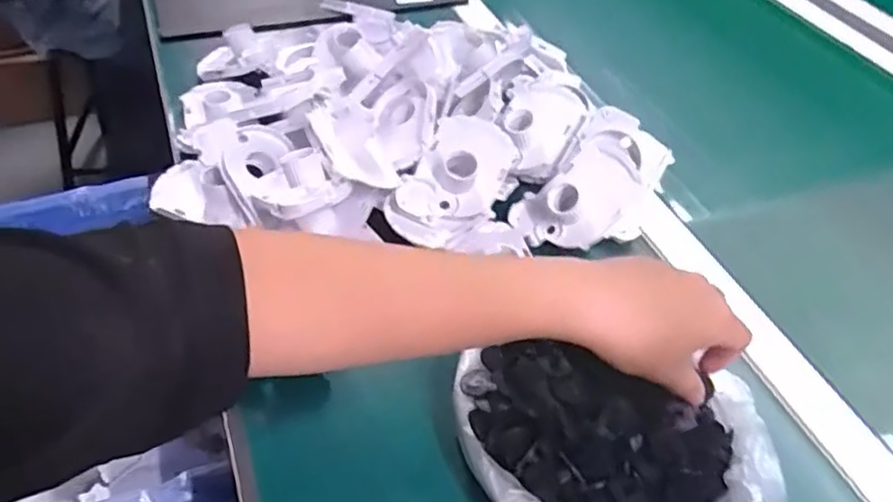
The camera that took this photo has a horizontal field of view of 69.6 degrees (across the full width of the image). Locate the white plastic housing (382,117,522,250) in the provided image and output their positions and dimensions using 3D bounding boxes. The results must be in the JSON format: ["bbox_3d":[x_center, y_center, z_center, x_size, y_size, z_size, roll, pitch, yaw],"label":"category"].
[{"bbox_3d":[0.005,-0.056,0.502,0.067,0.039,0.119,29,52,20],"label":"white plastic housing"}]

